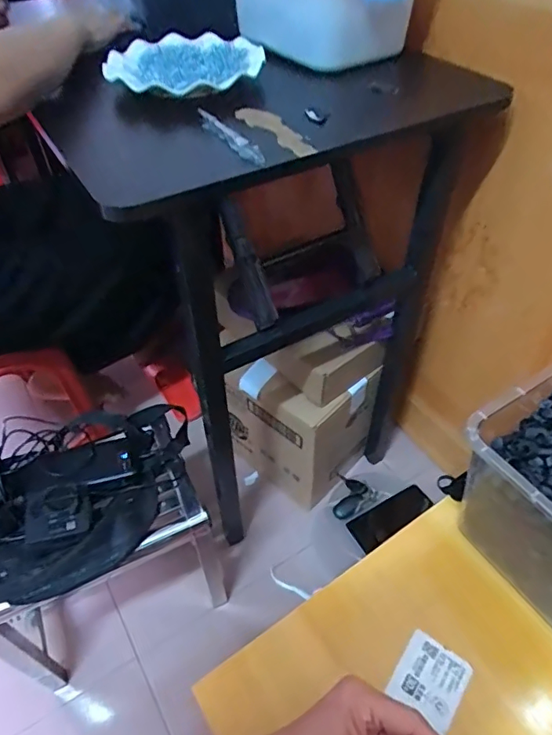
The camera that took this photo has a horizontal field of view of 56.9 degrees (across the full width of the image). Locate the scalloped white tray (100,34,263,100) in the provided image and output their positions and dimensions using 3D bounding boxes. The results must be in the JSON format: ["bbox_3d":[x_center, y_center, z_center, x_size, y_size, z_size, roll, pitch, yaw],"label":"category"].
[{"bbox_3d":[-0.111,-0.370,0.616,0.173,0.020,0.193,-27,52,-21],"label":"scalloped white tray"}]

